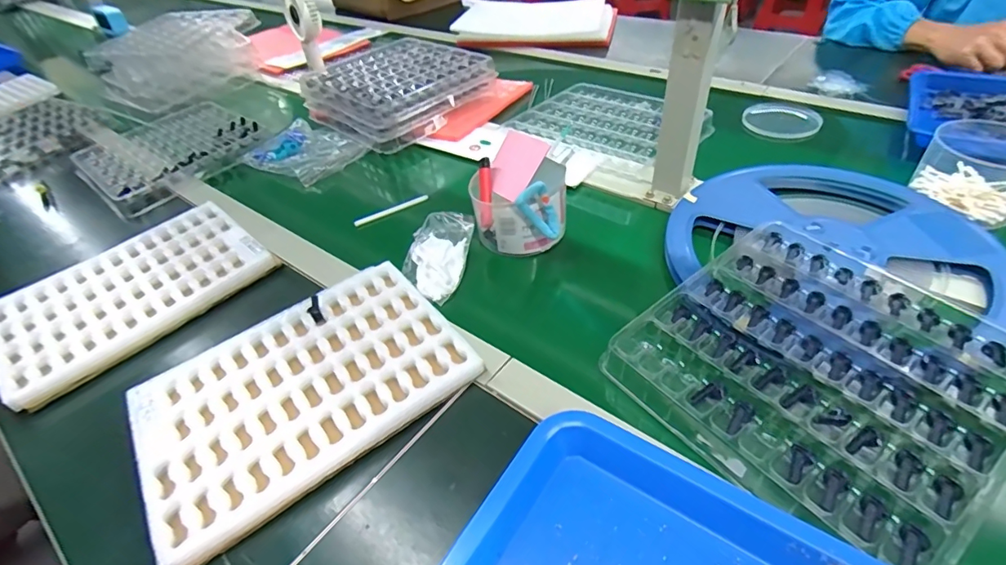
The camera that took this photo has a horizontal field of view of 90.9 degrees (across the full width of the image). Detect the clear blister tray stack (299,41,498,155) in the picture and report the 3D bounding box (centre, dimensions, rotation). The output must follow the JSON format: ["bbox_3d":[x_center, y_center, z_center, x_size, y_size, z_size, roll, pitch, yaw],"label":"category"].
[{"bbox_3d":[-0.188,-0.348,0.881,0.253,0.067,0.248,29,53,33],"label":"clear blister tray stack"}]

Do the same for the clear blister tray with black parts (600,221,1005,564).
[{"bbox_3d":[0.271,0.059,0.413,0.274,0.020,0.251,-30,47,-23],"label":"clear blister tray with black parts"}]

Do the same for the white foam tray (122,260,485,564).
[{"bbox_3d":[-0.180,0.094,0.456,0.270,0.030,0.190,-31,47,-24],"label":"white foam tray"}]

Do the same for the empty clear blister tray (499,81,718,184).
[{"bbox_3d":[0.165,-0.244,0.765,0.271,0.017,0.242,29,53,33],"label":"empty clear blister tray"}]

